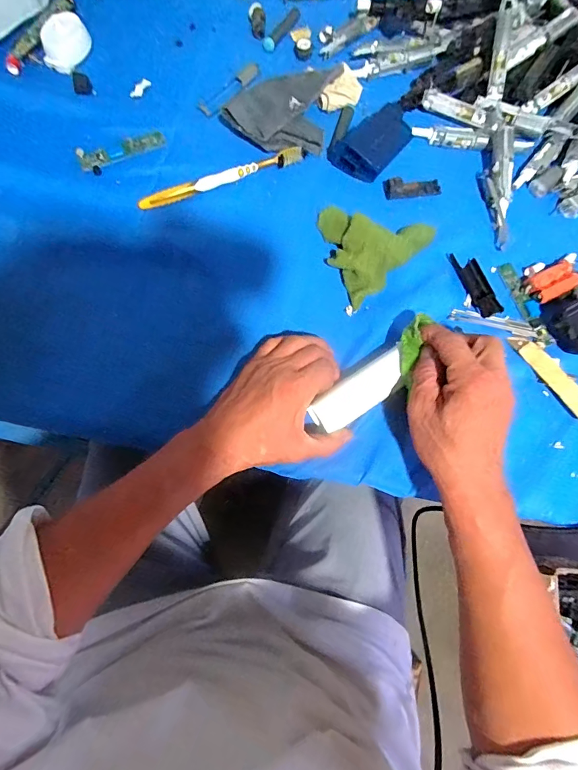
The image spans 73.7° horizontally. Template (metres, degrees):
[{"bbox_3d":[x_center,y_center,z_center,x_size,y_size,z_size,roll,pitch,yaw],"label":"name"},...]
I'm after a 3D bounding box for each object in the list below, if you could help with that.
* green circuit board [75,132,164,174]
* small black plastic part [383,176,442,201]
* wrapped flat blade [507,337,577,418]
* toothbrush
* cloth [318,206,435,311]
[{"bbox_3d":[-0.182,-0.256,0.422,0.093,0.008,0.028,-23,79,-6],"label":"green circuit board"},{"bbox_3d":[0.134,-0.214,0.415,0.063,0.019,0.015,-7,78,-2],"label":"small black plastic part"},{"bbox_3d":[0.255,-0.008,0.369,0.022,0.015,0.102,-32,80,-7],"label":"wrapped flat blade"},{"bbox_3d":[-0.071,-0.222,0.415,0.181,0.011,0.015,-21,79,-5],"label":"toothbrush"},{"bbox_3d":[0.074,-0.150,0.382,0.102,0.038,0.114,44,81,8],"label":"cloth"}]

